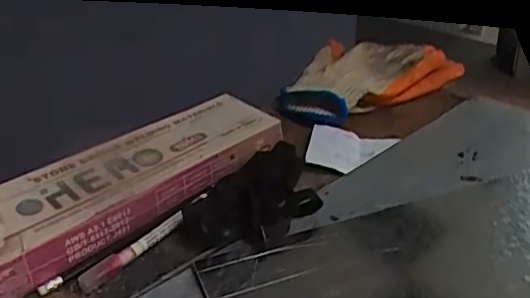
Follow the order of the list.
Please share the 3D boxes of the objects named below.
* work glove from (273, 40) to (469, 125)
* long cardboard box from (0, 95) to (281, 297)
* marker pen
[{"bbox_3d":[0.113,-0.083,0.677,0.216,0.041,0.127,-23,34,-31],"label":"work glove"},{"bbox_3d":[-0.125,0.035,0.488,0.110,0.048,0.334,22,37,38],"label":"long cardboard box"},{"bbox_3d":[-0.103,0.079,0.445,0.013,0.015,0.095,20,36,37],"label":"marker pen"}]

